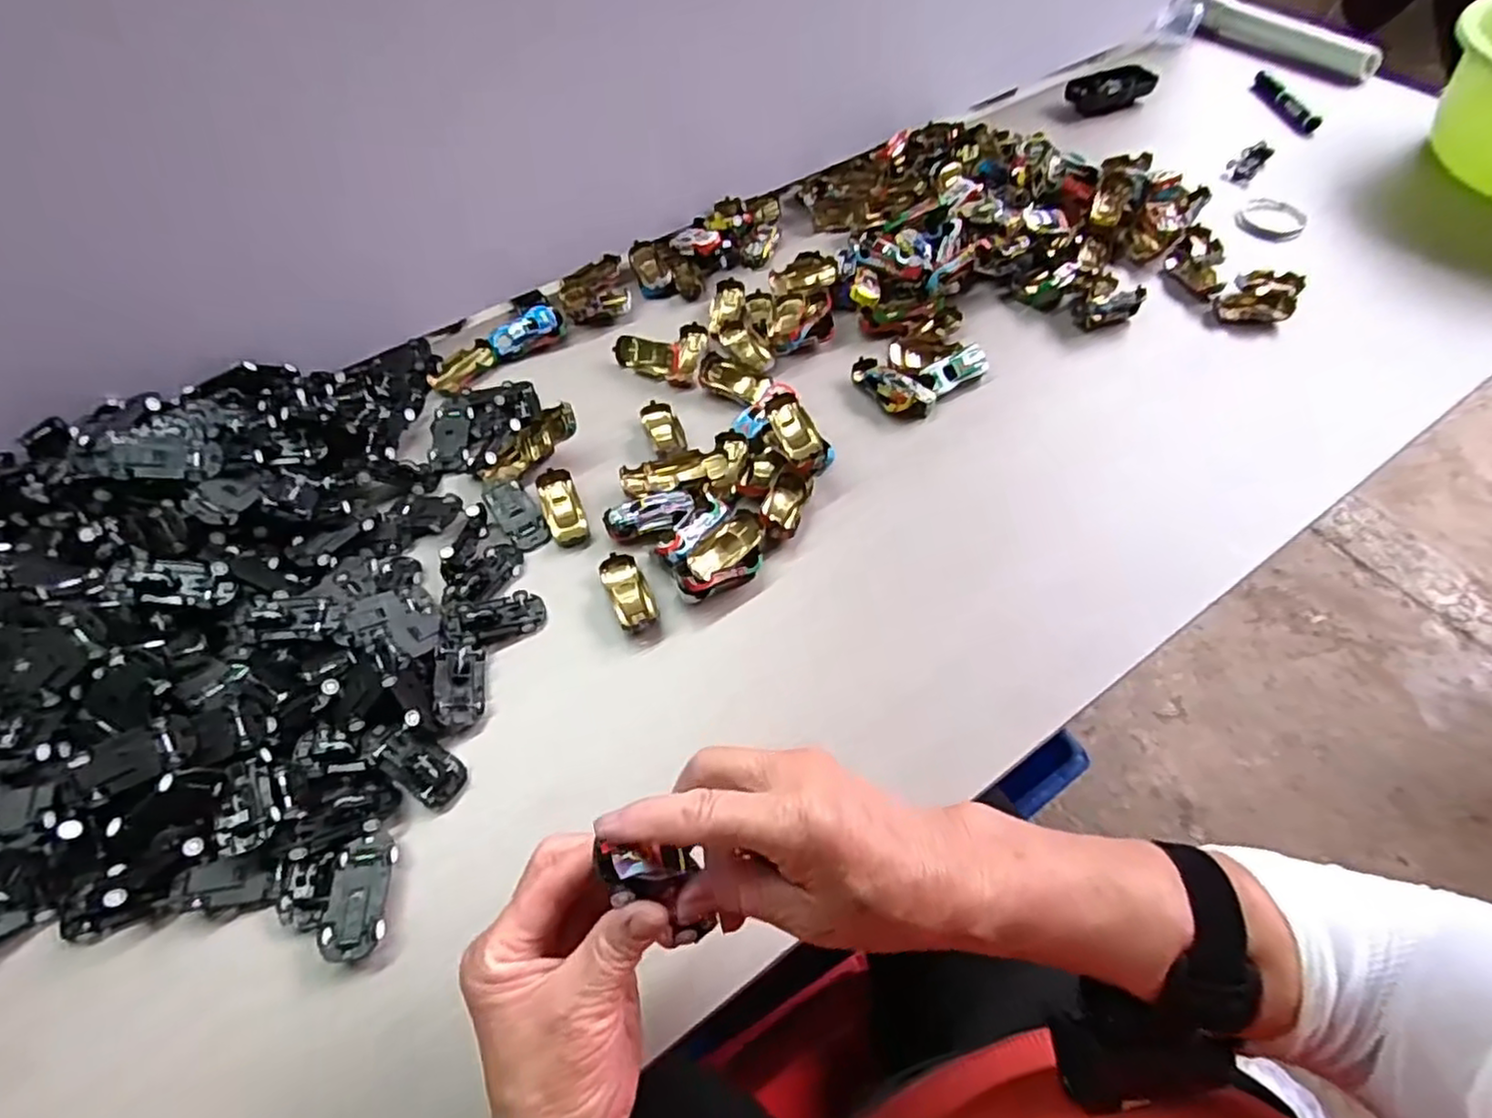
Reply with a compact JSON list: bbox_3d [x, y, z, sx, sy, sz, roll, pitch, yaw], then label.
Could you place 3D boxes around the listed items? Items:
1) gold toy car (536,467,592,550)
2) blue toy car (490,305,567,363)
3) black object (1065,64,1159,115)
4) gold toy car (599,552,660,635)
[{"bbox_3d":[-0.140,-0.040,0.533,0.027,0.017,0.061,-20,61,-12],"label":"gold toy car"},{"bbox_3d":[-0.200,-0.209,0.640,0.070,0.017,0.031,-36,66,-20],"label":"blue toy car"},{"bbox_3d":[0.451,-0.583,0.857,0.108,0.028,0.048,-14,57,-7],"label":"black object"},{"bbox_3d":[-0.083,0.024,0.494,0.028,0.015,0.062,-22,62,-13],"label":"gold toy car"}]

